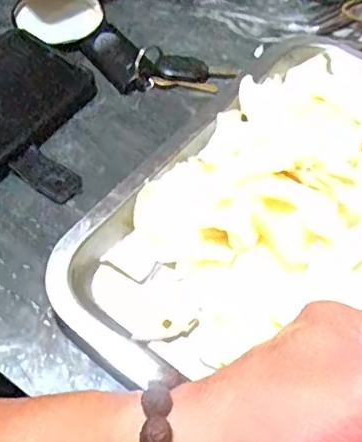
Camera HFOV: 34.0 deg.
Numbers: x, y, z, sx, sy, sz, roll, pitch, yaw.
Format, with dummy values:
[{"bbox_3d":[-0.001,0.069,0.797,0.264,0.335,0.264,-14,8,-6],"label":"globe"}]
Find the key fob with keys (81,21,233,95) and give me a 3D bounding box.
[{"bbox_3d":[-0.025,-0.113,0.427,0.107,0.014,0.053,26,60,13],"label":"key fob with keys"}]

